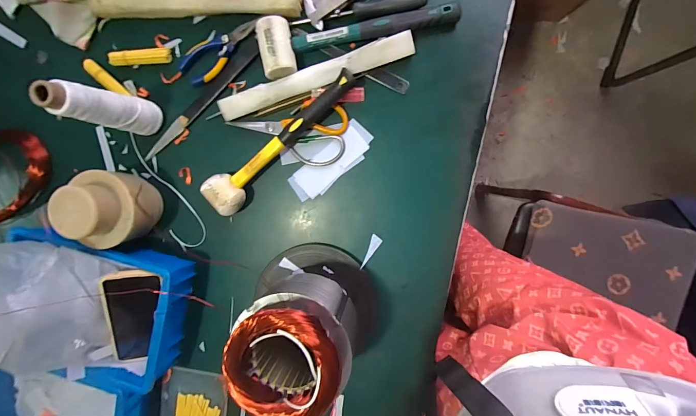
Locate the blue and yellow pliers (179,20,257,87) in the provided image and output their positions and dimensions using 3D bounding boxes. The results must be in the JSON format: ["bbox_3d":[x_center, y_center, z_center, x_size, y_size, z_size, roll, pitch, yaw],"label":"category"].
[{"bbox_3d":[-0.203,-0.247,0.499,0.133,0.017,0.057,-39,91,9],"label":"blue and yellow pliers"}]

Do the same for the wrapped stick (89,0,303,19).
[{"bbox_3d":[-0.236,-0.311,0.489,0.332,0.021,0.043,4,97,6],"label":"wrapped stick"}]

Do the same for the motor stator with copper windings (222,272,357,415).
[{"bbox_3d":[-0.061,0.168,0.442,0.137,0.187,0.126,1,96,8],"label":"motor stator with copper windings"}]

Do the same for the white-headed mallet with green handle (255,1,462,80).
[{"bbox_3d":[0.014,-0.246,0.457,0.279,0.041,0.077,-8,95,8],"label":"white-headed mallet with green handle"}]

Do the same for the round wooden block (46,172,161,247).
[{"bbox_3d":[-0.346,0.001,0.490,0.093,0.133,0.087,1,96,7],"label":"round wooden block"}]

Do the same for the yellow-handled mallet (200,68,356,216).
[{"bbox_3d":[-0.107,-0.103,0.488,0.061,0.050,0.284,45,99,0],"label":"yellow-handled mallet"}]

